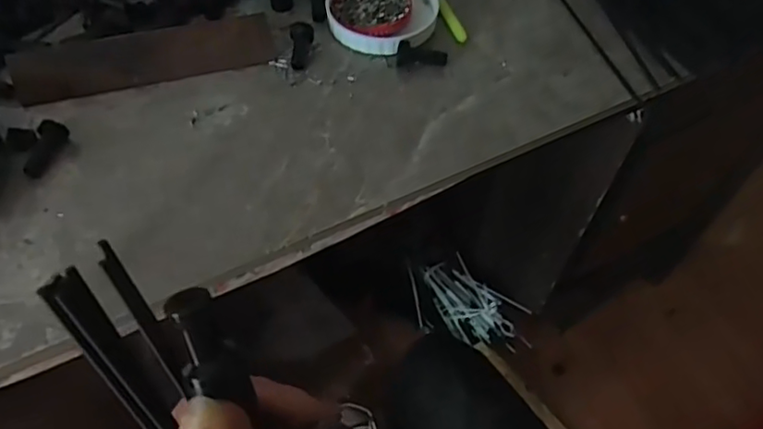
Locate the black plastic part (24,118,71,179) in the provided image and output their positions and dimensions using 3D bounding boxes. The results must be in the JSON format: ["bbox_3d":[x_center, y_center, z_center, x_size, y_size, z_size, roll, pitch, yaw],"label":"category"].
[{"bbox_3d":[-0.221,-0.043,0.397,0.013,0.011,0.041,14,69,7],"label":"black plastic part"}]

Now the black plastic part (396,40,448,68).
[{"bbox_3d":[0.031,-0.120,0.459,0.038,0.015,0.012,3,54,-1],"label":"black plastic part"}]

